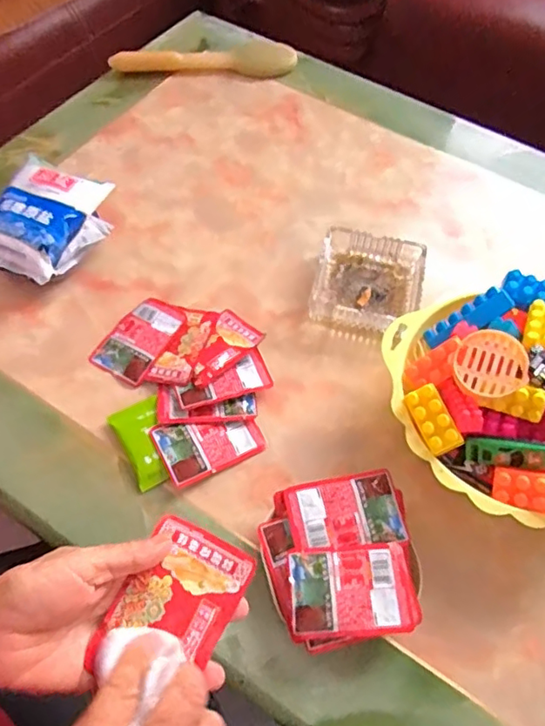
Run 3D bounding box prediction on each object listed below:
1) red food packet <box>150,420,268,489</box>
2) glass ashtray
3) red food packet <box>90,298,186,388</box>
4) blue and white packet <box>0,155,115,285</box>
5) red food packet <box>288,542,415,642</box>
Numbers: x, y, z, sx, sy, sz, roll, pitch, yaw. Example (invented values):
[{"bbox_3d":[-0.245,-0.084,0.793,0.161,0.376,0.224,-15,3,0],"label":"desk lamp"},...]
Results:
[{"bbox_3d":[-0.062,0.077,0.559,0.097,0.010,0.065,-24,63,-15],"label":"red food packet"},{"bbox_3d":[0.110,-0.092,0.653,0.122,0.038,0.123,11,59,5],"label":"glass ashtray"},{"bbox_3d":[-0.144,-0.025,0.619,0.063,0.015,0.099,28,62,14],"label":"red food packet"},{"bbox_3d":[-0.265,-0.157,0.658,0.125,0.069,0.154,23,61,12],"label":"blue and white packet"},{"bbox_3d":[0.065,0.188,0.467,0.101,0.011,0.069,-5,59,-5],"label":"red food packet"}]

